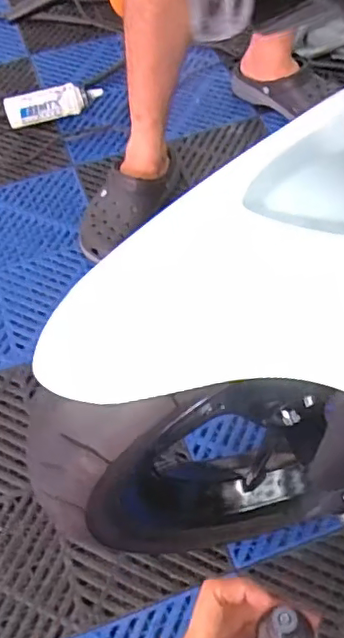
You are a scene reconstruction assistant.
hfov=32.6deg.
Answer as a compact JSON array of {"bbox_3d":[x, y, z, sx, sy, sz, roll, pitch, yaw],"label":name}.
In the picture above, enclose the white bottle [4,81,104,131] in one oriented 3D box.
[{"bbox_3d":[-0.240,-0.441,1.210,0.197,0.060,0.053,-19,60,-8],"label":"white bottle"}]

